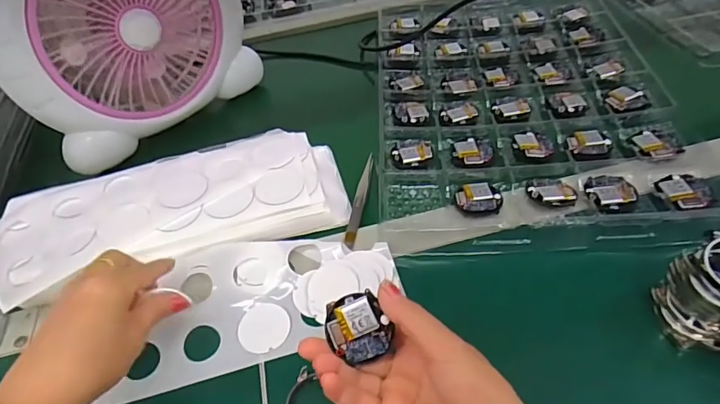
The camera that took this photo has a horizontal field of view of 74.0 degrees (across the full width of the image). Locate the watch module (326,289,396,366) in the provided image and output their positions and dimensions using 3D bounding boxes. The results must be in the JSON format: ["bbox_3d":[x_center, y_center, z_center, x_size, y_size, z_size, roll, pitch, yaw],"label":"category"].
[{"bbox_3d":[-0.002,0.078,0.298,0.038,0.006,0.039,-20,87,7],"label":"watch module"}]

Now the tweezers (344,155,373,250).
[{"bbox_3d":[0.000,-0.004,0.459,0.011,0.005,0.115,5,48,13],"label":"tweezers"}]

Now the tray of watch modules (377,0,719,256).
[{"bbox_3d":[0.176,-0.136,0.545,0.300,0.034,0.450,-3,47,6],"label":"tray of watch modules"}]

